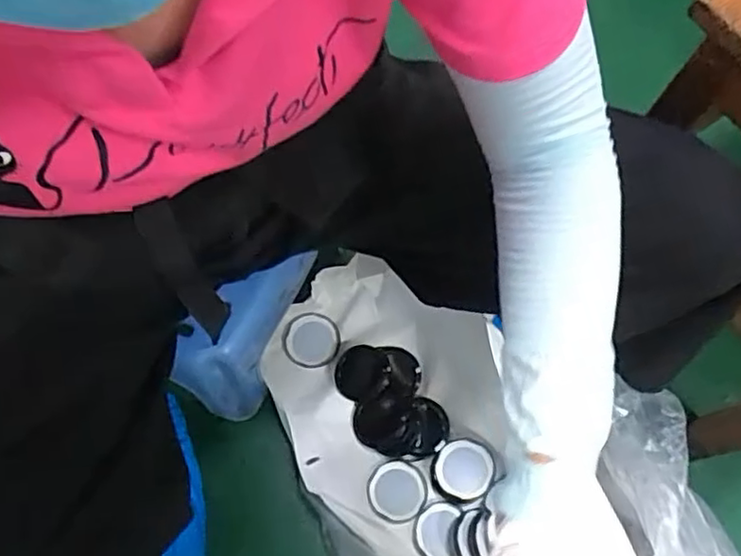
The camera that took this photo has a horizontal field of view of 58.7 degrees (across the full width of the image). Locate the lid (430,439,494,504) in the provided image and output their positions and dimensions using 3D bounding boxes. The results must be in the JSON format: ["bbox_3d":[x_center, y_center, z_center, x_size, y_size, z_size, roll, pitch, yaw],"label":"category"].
[{"bbox_3d":[0.100,0.216,0.739,0.067,0.005,0.067,-4,73,12],"label":"lid"}]

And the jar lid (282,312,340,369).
[{"bbox_3d":[-0.072,0.076,0.797,0.067,0.017,0.063,0,69,-1],"label":"jar lid"}]

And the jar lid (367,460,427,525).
[{"bbox_3d":[0.029,0.239,0.739,0.064,0.007,0.065,0,69,-1],"label":"jar lid"}]

